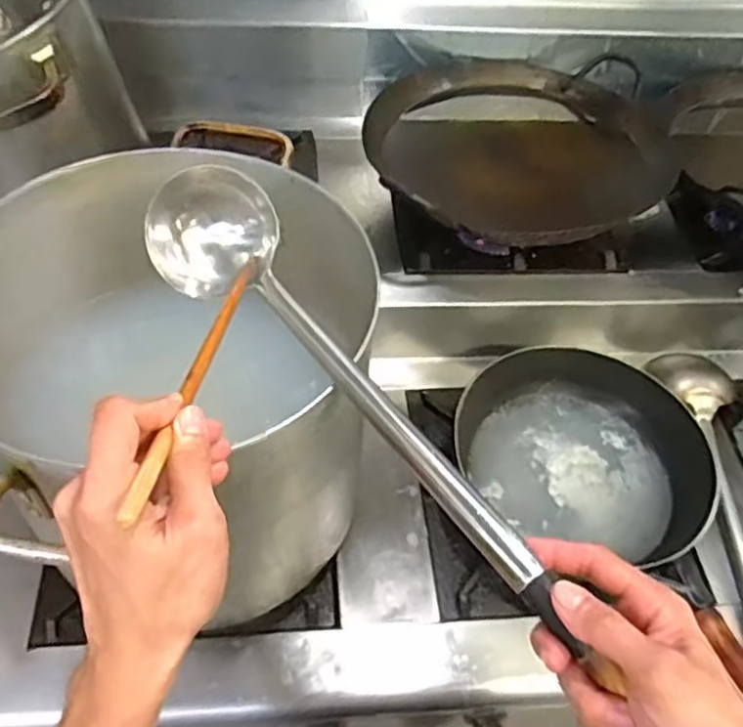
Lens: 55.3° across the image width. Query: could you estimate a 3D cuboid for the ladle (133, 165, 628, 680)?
[{"bbox_3d":[-0.026,0.012,0.472,0.085,0.077,0.402,-27,58,-24],"label":"ladle"}]

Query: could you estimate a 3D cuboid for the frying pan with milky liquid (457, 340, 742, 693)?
[{"bbox_3d":[0.265,0.169,0.720,0.249,0.167,0.429,-4,51,-8],"label":"frying pan with milky liquid"}]

